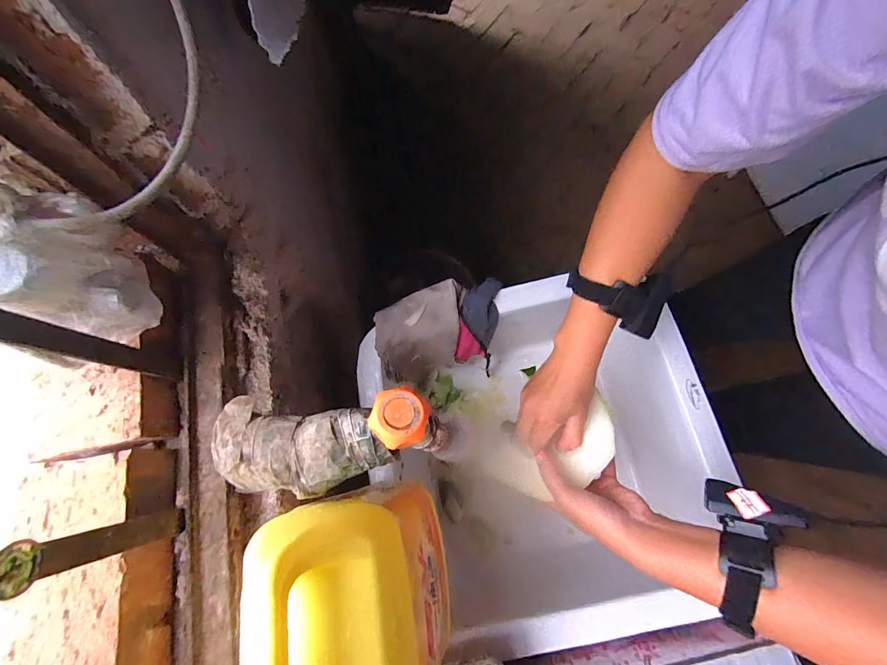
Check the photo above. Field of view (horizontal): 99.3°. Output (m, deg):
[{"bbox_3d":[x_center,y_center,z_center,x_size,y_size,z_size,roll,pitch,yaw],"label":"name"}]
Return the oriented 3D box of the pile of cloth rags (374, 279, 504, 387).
[{"bbox_3d":[-0.003,0.003,0.612,0.199,0.148,0.116,-14,73,-2],"label":"pile of cloth rags"}]

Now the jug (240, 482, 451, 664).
[{"bbox_3d":[-0.058,0.226,0.297,0.116,0.245,0.183,-5,73,0],"label":"jug"}]

